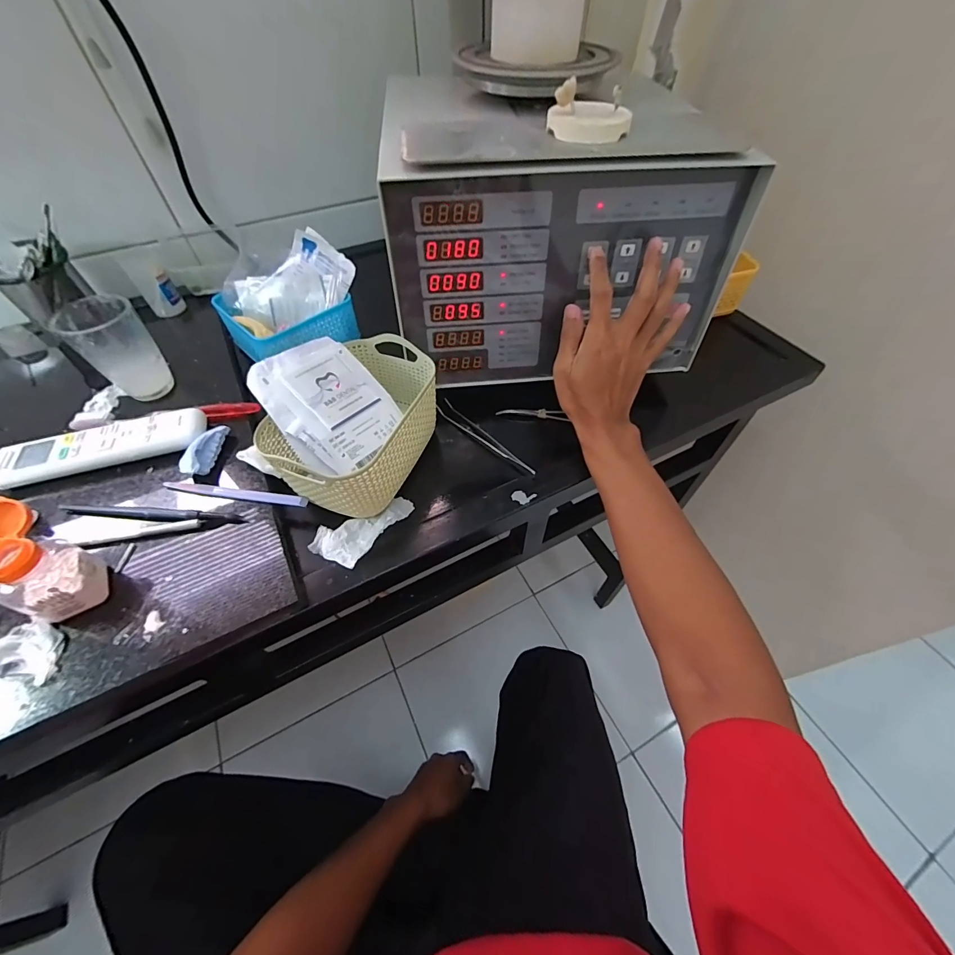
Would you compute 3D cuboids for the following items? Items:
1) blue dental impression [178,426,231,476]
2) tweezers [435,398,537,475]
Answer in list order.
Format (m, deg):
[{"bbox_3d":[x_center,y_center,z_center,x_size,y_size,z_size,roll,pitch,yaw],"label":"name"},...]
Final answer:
[{"bbox_3d":[-0.269,-0.028,0.397,0.022,0.019,0.063,7,54,5],"label":"blue dental impression"},{"bbox_3d":[0.009,-0.045,0.441,0.141,0.010,0.022,35,61,23],"label":"tweezers"}]

